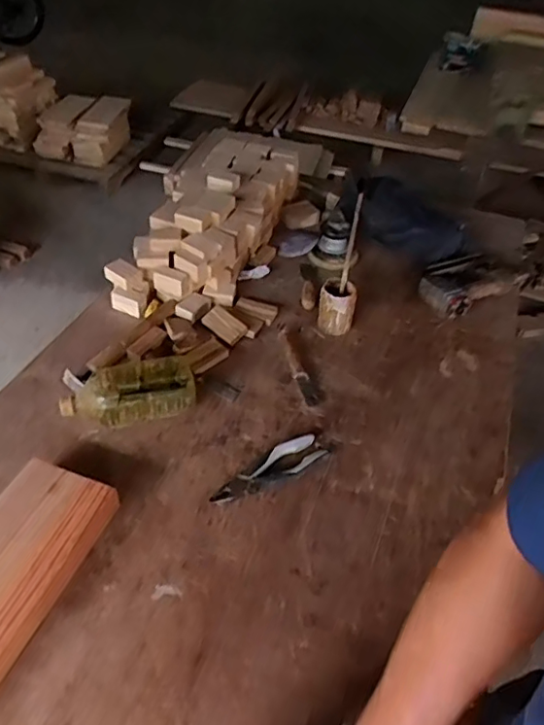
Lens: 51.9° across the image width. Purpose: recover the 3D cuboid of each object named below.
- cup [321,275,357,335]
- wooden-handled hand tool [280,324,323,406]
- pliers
[{"bbox_3d":[0.130,-0.111,1.106,0.065,0.097,0.069,3,44,-3],"label":"cup"},{"bbox_3d":[0.045,-0.003,1.040,0.037,0.035,0.215,-10,46,-16],"label":"wooden-handled hand tool"},{"bbox_3d":[-0.004,0.164,0.861,0.194,0.017,0.049,-19,49,-24],"label":"pliers"}]

